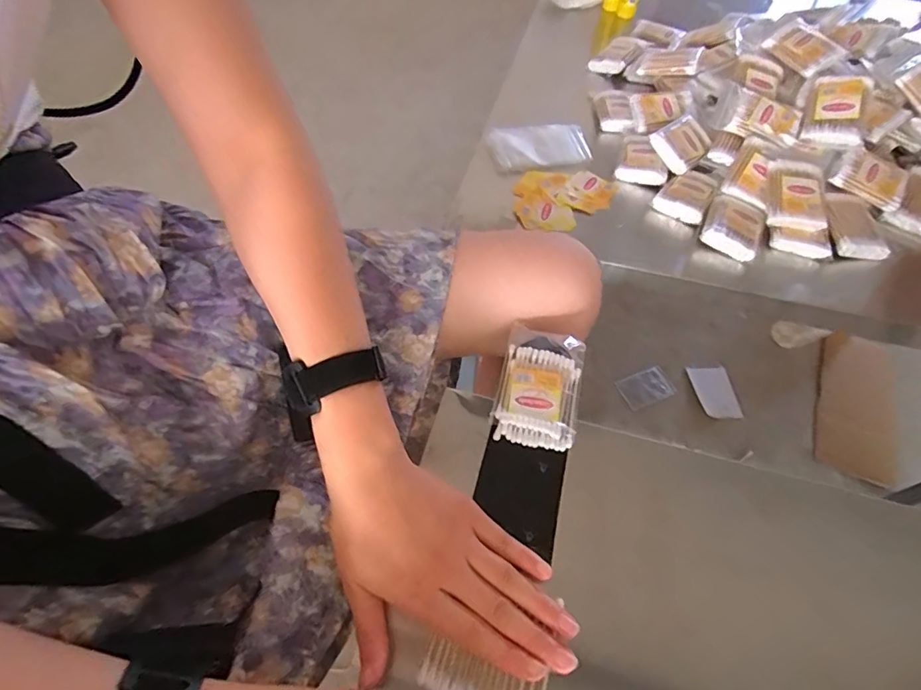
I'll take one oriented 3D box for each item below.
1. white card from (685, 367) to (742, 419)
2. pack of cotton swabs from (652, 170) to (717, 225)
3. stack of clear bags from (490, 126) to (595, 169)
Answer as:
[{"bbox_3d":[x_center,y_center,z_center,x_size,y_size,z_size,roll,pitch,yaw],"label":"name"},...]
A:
[{"bbox_3d":[0.488,0.089,0.943,0.068,0.014,0.106,-6,57,-5],"label":"white card"},{"bbox_3d":[0.251,-0.165,0.544,0.053,0.023,0.066,34,62,19],"label":"pack of cotton swabs"},{"bbox_3d":[0.096,-0.243,0.595,0.117,0.009,0.078,-8,57,-7],"label":"stack of clear bags"}]

